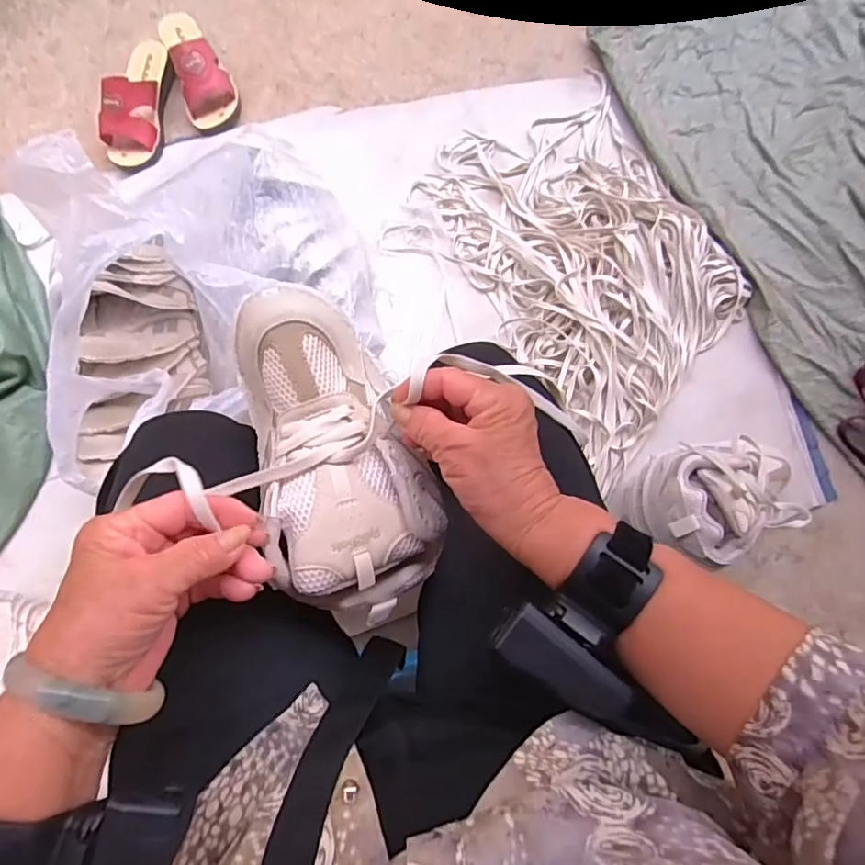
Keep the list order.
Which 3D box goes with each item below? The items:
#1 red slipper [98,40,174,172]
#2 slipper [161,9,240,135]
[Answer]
[{"bbox_3d":[-0.476,-0.533,0.888,0.085,0.067,0.219,4,76,2],"label":"red slipper"},{"bbox_3d":[-0.383,-0.600,0.904,0.087,0.068,0.215,-20,76,-4],"label":"slipper"}]

